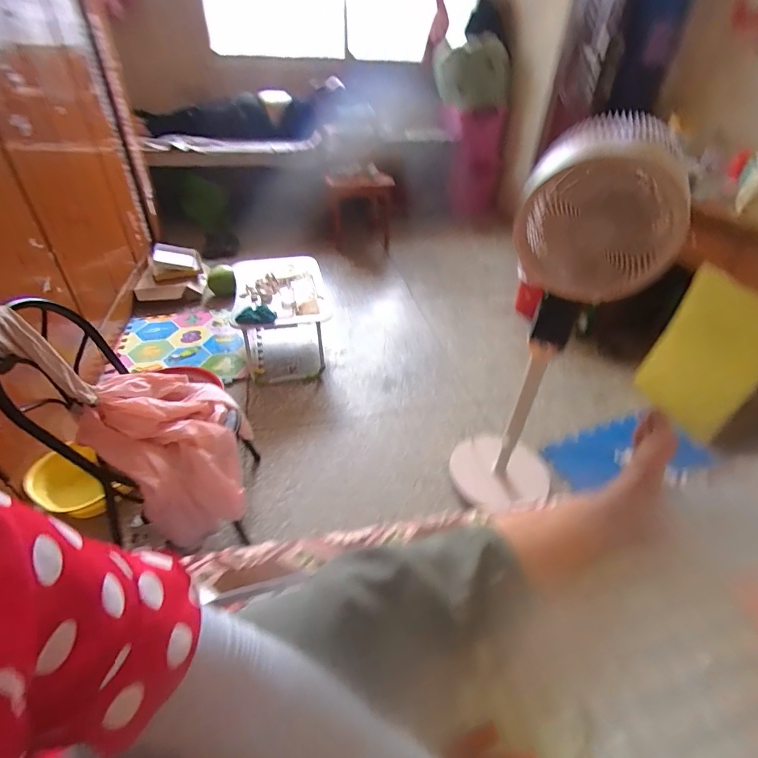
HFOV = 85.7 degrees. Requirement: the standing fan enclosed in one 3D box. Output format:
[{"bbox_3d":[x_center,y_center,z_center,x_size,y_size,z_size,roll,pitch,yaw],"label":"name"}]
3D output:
[{"bbox_3d":[0.384,-0.046,0.990,0.277,0.976,0.265,18,41,16],"label":"standing fan"}]

